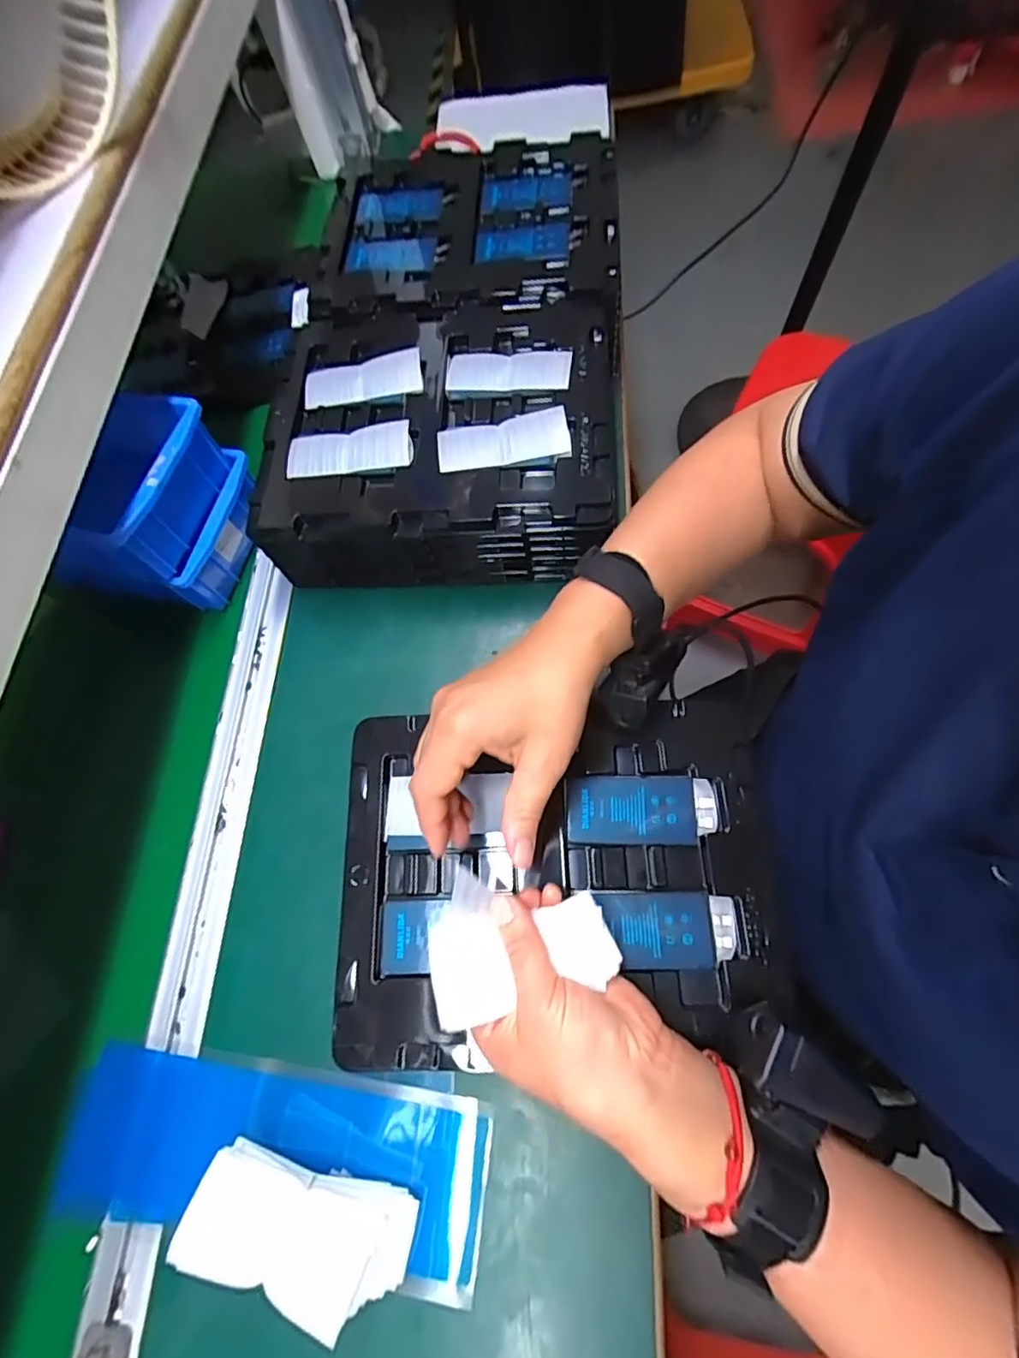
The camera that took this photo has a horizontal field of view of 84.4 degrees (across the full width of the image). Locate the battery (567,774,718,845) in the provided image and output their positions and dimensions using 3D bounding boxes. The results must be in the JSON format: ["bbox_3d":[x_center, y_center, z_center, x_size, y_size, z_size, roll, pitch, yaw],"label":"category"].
[{"bbox_3d":[0.087,0.086,0.374,0.094,0.010,0.044,-1,69,8],"label":"battery"}]

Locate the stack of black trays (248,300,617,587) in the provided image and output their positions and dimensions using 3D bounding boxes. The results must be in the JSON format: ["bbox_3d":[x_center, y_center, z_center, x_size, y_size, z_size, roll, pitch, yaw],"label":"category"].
[{"bbox_3d":[-0.052,-0.201,0.488,0.279,0.093,0.230,-2,69,6],"label":"stack of black trays"}]

